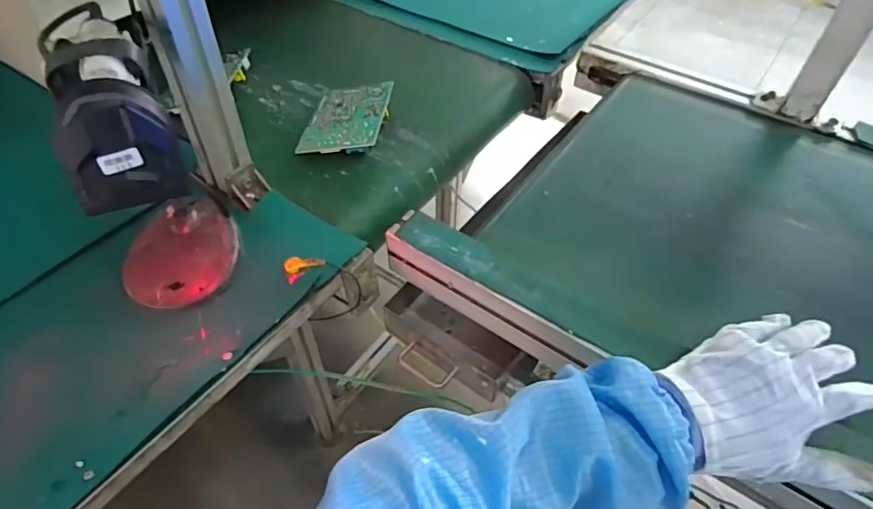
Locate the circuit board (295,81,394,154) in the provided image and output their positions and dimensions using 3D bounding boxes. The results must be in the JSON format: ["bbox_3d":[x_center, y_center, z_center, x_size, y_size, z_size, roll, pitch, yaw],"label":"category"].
[{"bbox_3d":[-0.111,-0.170,0.667,0.093,0.030,0.135,6,50,5],"label":"circuit board"}]

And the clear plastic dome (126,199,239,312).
[{"bbox_3d":[-0.253,-0.008,0.520,0.102,0.026,0.124,-15,51,-12],"label":"clear plastic dome"}]

